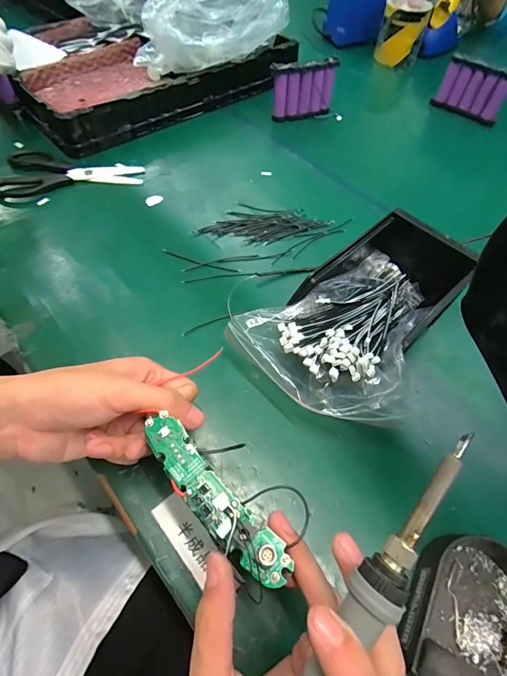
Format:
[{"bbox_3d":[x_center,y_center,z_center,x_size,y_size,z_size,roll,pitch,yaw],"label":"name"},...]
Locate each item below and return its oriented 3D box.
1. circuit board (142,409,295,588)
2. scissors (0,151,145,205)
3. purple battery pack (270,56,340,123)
[{"bbox_3d":[-0.024,0.088,0.200,0.022,0.010,0.112,-38,70,-24],"label":"circuit board"},{"bbox_3d":[-0.255,-0.232,0.499,0.186,0.013,0.109,-6,58,-8],"label":"scissors"},{"bbox_3d":[0.084,-0.415,0.597,0.114,0.084,0.026,-24,62,-18],"label":"purple battery pack"}]

